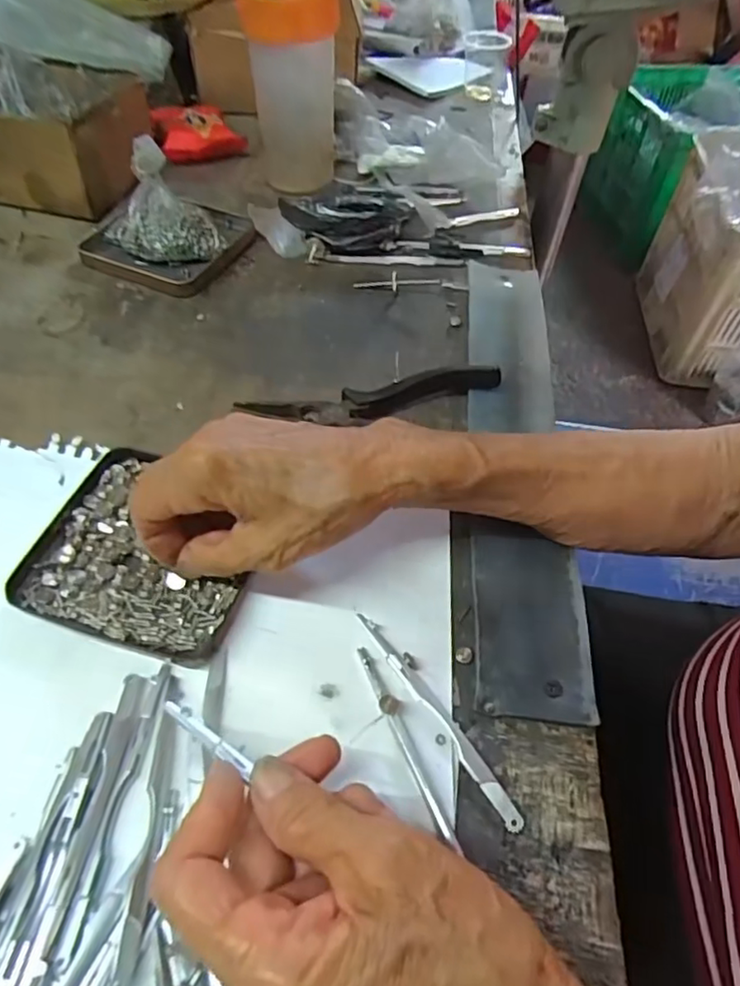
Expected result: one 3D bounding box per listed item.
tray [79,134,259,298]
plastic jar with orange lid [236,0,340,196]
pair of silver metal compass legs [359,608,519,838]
[{"bbox_3d":[-0.152,-0.203,0.435,0.121,0.063,0.101,20,52,14],"label":"tray"},{"bbox_3d":[-0.061,-0.319,0.481,0.065,0.136,0.062,-7,51,-9],"label":"plastic jar with orange lid"},{"bbox_3d":[0.027,0.087,0.250,0.010,0.005,0.102,-26,56,-22],"label":"pair of silver metal compass legs"}]

